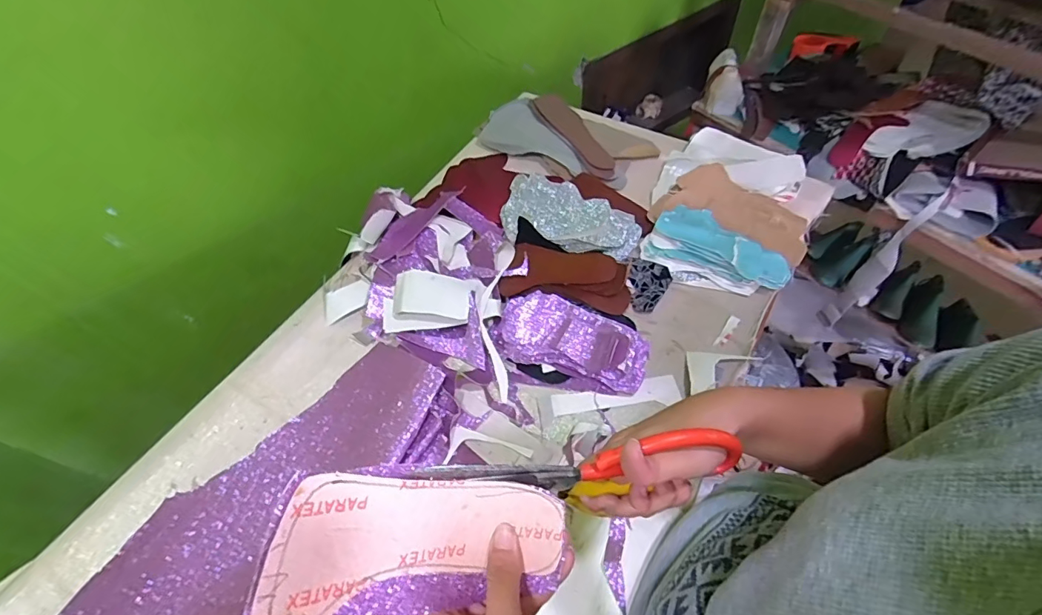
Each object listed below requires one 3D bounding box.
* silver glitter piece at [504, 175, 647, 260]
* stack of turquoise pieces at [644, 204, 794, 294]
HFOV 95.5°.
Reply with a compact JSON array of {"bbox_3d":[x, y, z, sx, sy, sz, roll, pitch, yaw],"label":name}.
[{"bbox_3d":[0.079,-0.151,0.749,0.214,0.030,0.138,15,57,14],"label":"silver glitter piece"},{"bbox_3d":[0.293,-0.082,0.708,0.194,0.046,0.110,31,62,23],"label":"stack of turquoise pieces"}]

